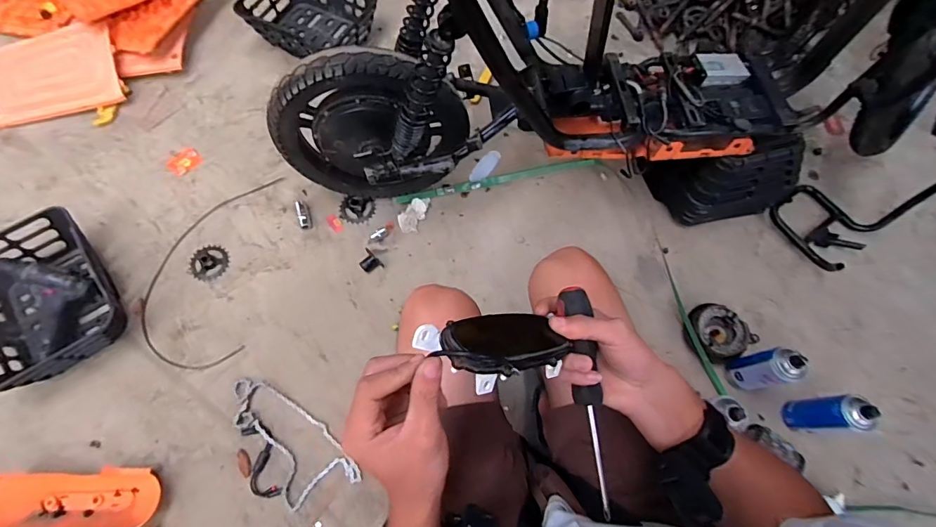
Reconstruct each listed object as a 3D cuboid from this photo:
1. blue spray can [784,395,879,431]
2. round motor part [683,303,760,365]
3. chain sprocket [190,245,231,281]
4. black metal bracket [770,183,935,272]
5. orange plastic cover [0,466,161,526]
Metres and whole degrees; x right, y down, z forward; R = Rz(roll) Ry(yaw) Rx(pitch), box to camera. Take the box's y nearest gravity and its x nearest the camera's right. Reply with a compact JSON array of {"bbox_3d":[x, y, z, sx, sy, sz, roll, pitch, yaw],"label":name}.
[{"bbox_3d":[0.682,0.286,0.835,0.051,0.180,0.064,-5,69,-4],"label":"blue spray can"},{"bbox_3d":[0.538,0.150,0.945,0.130,0.052,0.123,1,69,-2],"label":"round motor part"},{"bbox_3d":[-0.586,-0.002,0.992,0.084,0.006,0.086,1,69,-2],"label":"chain sprocket"},{"bbox_3d":[0.933,-0.144,1.056,0.384,0.104,0.197,-27,72,-12],"label":"black metal bracket"},{"bbox_3d":[-0.732,0.436,0.781,0.317,0.063,0.114,-3,69,-4],"label":"orange plastic cover"}]

